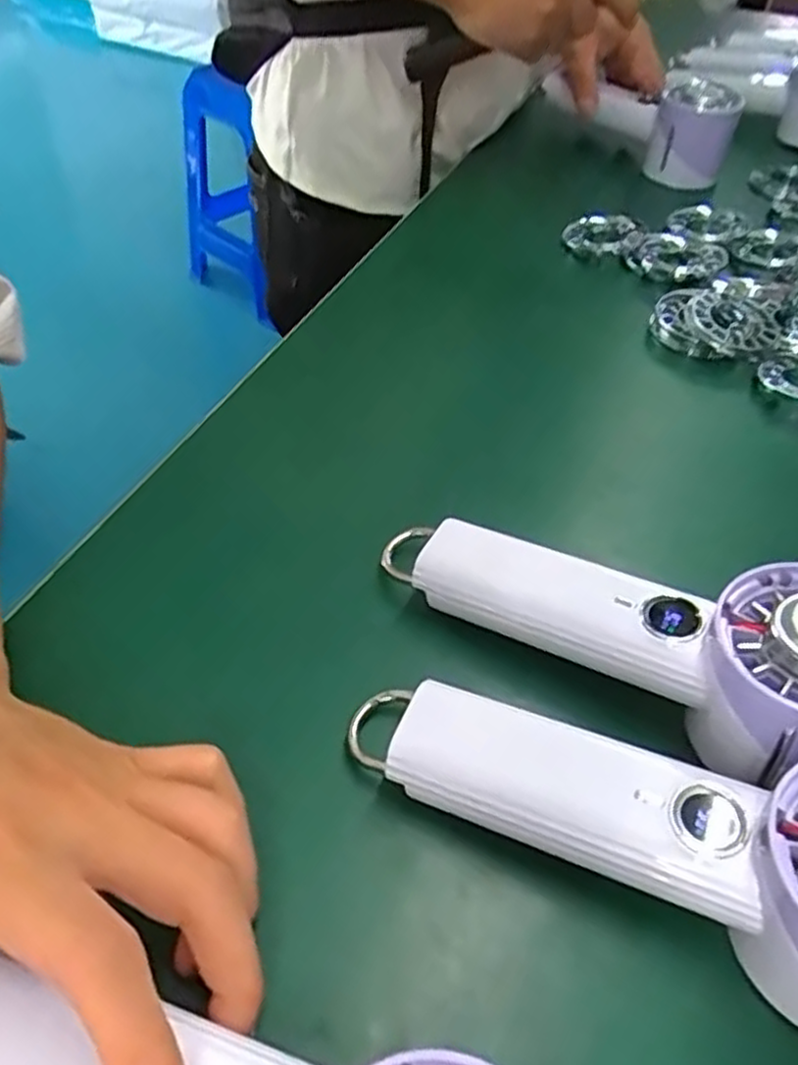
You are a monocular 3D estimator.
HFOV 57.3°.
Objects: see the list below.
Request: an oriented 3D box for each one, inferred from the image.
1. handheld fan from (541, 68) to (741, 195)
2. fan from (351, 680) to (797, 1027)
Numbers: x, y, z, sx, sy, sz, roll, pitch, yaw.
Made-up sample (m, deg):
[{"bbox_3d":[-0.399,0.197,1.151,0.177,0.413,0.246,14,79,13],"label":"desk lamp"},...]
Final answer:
[{"bbox_3d":[0.214,-0.353,0.611,0.083,0.074,0.186,-25,54,-23],"label":"handheld fan"},{"bbox_3d":[0.075,0.091,0.235,0.199,0.060,0.063,12,48,25],"label":"fan"}]

